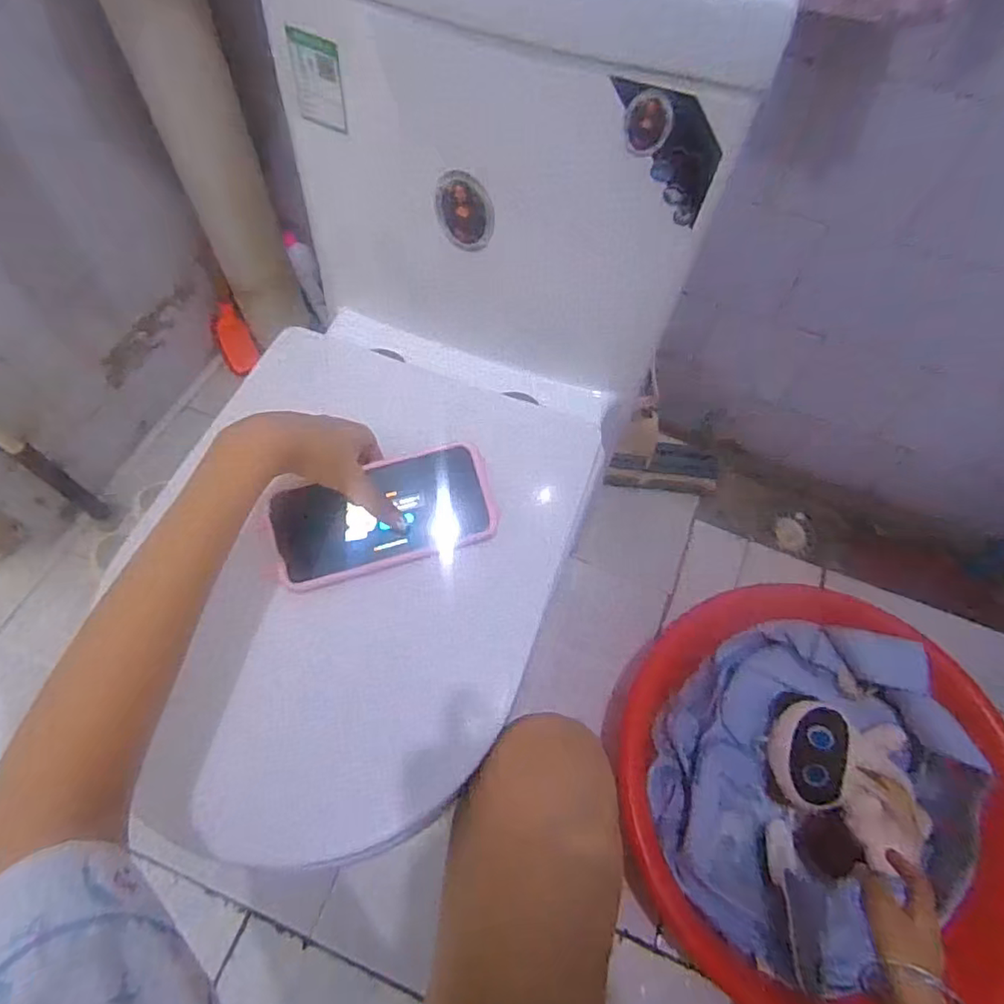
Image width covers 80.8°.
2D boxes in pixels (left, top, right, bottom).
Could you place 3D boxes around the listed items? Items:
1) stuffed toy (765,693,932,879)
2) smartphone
[{"bbox_3d":[0.441,0.354,0.754,0.173,0.059,0.203,-3,63,-3],"label":"stuffed toy"},{"bbox_3d":[-0.093,0.010,0.469,0.171,0.009,0.081,-15,88,-9],"label":"smartphone"}]

